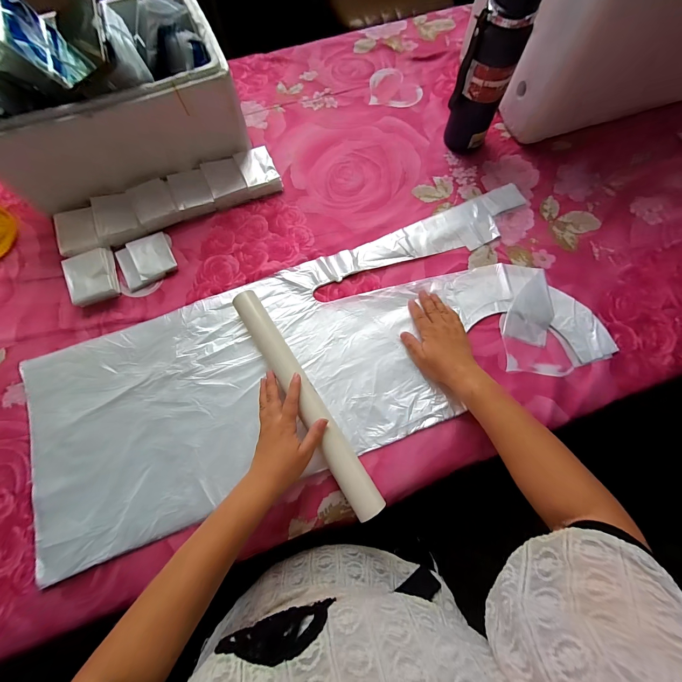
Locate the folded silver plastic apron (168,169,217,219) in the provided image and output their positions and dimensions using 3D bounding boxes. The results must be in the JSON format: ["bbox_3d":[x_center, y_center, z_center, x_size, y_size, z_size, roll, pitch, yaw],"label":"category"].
[{"bbox_3d":[-0.270,-0.269,0.557,0.061,0.020,0.081,-22,72,-7],"label":"folded silver plastic apron"}]

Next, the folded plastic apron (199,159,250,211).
[{"bbox_3d":[-0.214,-0.295,0.572,0.065,0.022,0.086,-19,72,-6],"label":"folded plastic apron"}]

